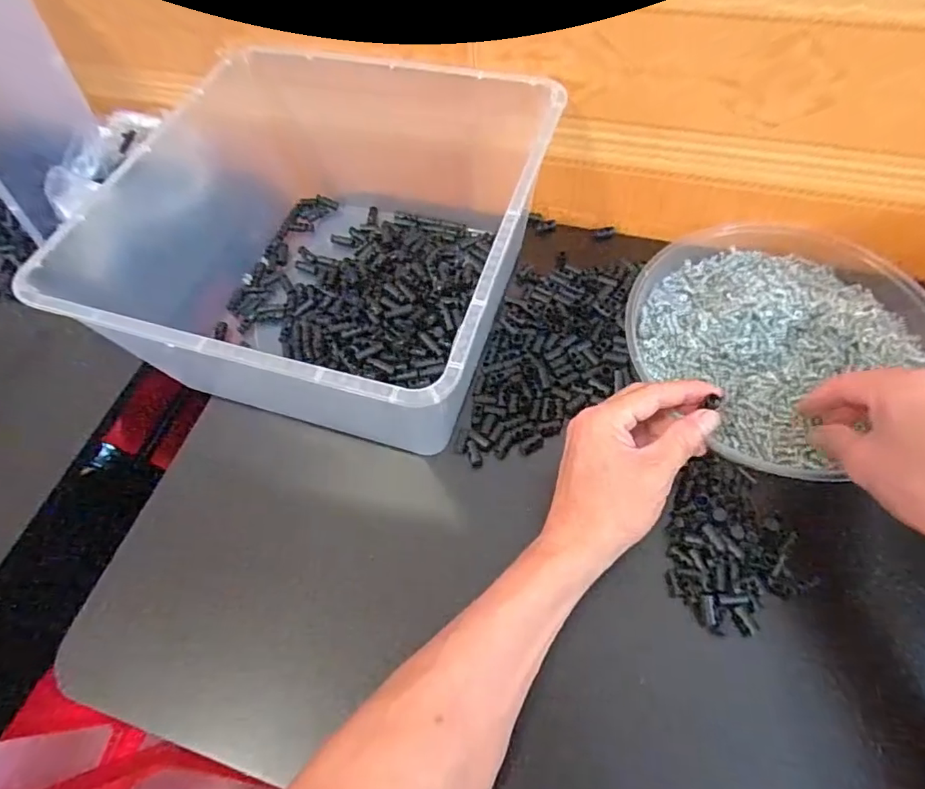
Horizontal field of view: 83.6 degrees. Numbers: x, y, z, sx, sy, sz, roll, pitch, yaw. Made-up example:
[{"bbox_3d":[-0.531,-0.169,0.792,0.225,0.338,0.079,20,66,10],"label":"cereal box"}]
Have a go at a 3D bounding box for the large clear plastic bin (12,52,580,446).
[{"bbox_3d":[-0.113,-0.137,0.426,0.334,0.136,0.333,14,63,12],"label":"large clear plastic bin"}]

